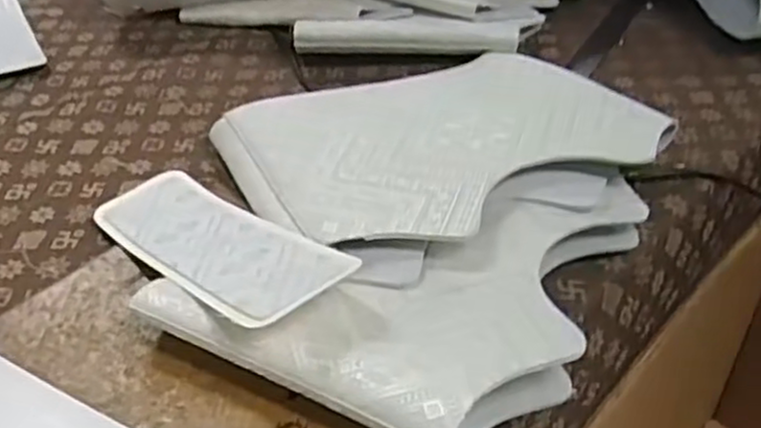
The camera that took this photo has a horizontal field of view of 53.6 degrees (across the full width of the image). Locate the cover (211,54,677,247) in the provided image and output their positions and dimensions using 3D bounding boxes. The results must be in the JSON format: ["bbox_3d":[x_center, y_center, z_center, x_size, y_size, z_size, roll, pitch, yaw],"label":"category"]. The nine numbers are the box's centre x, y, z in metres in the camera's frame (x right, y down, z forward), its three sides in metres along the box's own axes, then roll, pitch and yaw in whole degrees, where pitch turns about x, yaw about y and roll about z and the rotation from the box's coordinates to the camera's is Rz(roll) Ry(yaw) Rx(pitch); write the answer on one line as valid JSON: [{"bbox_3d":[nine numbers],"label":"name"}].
[{"bbox_3d":[0.044,-0.073,0.626,0.317,0.030,0.249,-17,42,-18],"label":"cover"}]

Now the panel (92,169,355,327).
[{"bbox_3d":[-0.125,0.017,0.548,0.083,0.013,0.268,-30,31,-30],"label":"panel"}]

